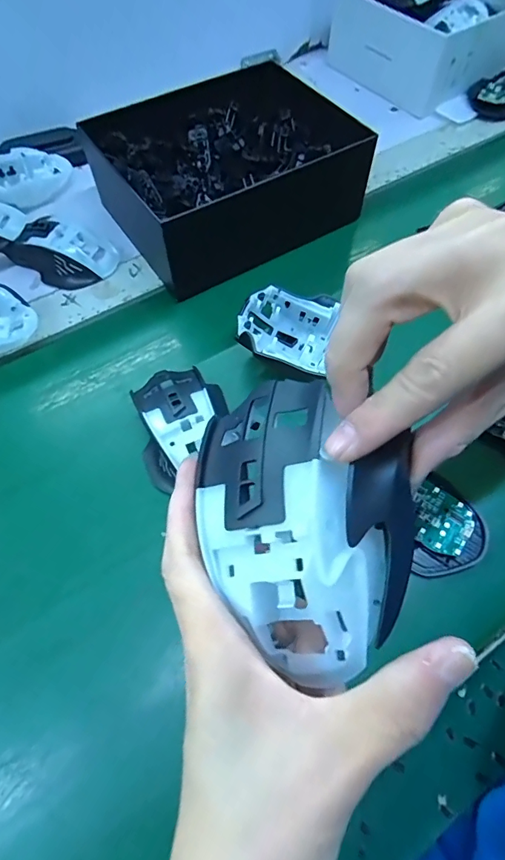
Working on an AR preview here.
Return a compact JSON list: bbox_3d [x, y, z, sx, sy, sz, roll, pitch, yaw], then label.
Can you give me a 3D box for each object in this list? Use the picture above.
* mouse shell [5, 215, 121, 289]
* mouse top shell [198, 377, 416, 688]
[{"bbox_3d":[-0.188,-0.180,0.437,0.092,0.035,0.062,23,64,12],"label":"mouse shell"},{"bbox_3d":[0.017,0.032,0.165,0.077,0.037,0.105,5,62,2],"label":"mouse top shell"}]

